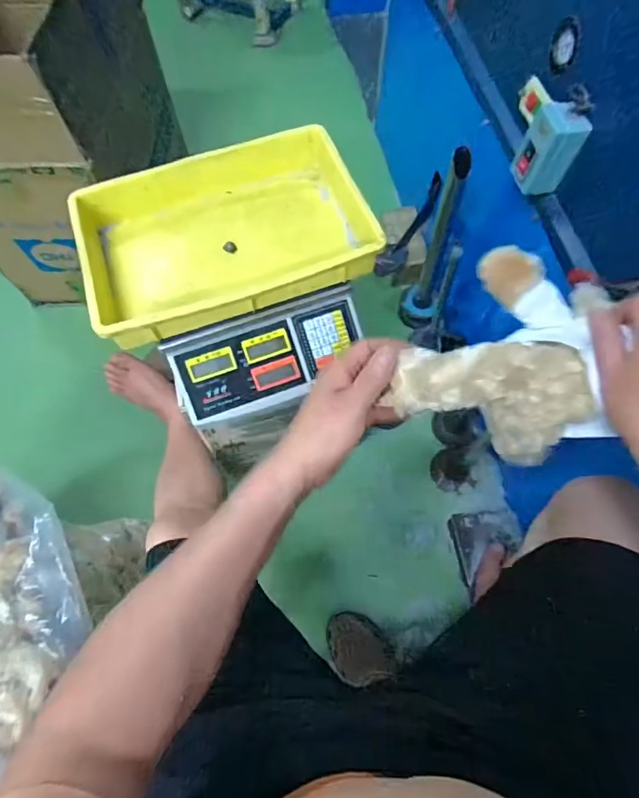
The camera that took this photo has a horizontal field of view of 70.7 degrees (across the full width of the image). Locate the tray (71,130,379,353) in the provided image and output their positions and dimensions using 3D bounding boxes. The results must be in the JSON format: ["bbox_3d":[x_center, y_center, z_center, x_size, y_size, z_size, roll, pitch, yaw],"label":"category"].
[{"bbox_3d":[-0.127,-0.223,0.603,0.358,0.061,0.243,-18,67,-7],"label":"tray"}]

